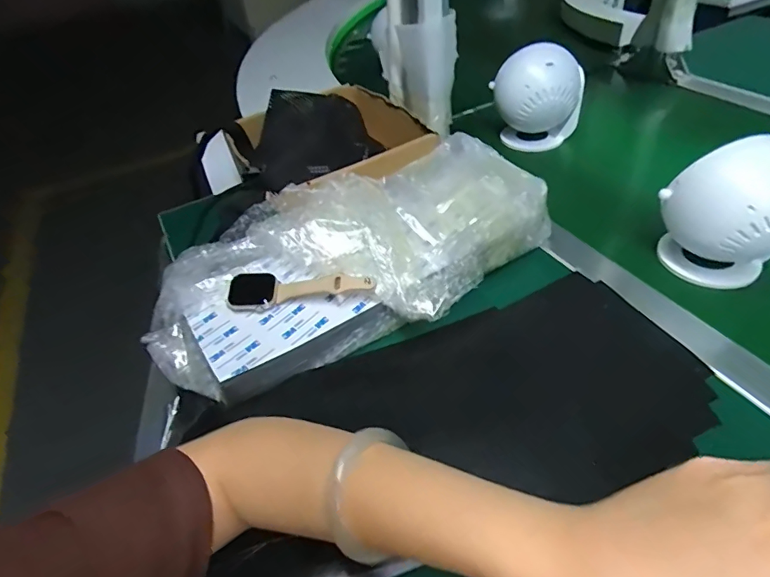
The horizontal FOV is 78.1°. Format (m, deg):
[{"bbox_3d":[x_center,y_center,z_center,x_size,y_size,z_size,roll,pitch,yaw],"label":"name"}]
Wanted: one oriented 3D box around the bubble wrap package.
[{"bbox_3d":[-0.029,-0.033,0.442,0.381,0.051,0.185,-24,61,-12],"label":"bubble wrap package"}]

